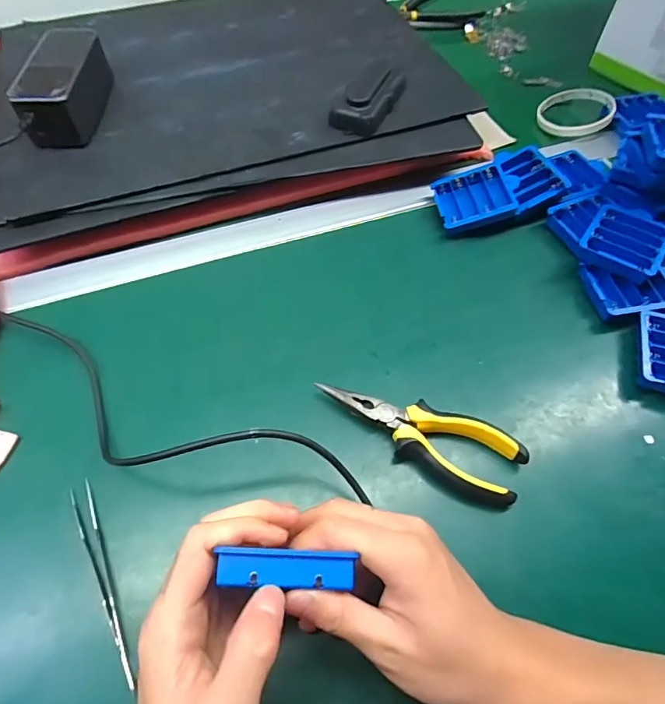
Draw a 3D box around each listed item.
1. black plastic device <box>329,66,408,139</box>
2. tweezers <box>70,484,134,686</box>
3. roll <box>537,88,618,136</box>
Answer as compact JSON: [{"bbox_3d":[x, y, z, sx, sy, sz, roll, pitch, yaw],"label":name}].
[{"bbox_3d":[0.039,-0.262,0.478,0.049,0.027,0.090,25,61,15],"label":"black plastic device"},{"bbox_3d":[-0.146,0.141,0.290,0.012,0.004,0.129,-24,61,-15],"label":"tweezers"},{"bbox_3d":[0.298,-0.287,0.552,0.086,0.017,0.085,-7,57,11],"label":"roll"}]

